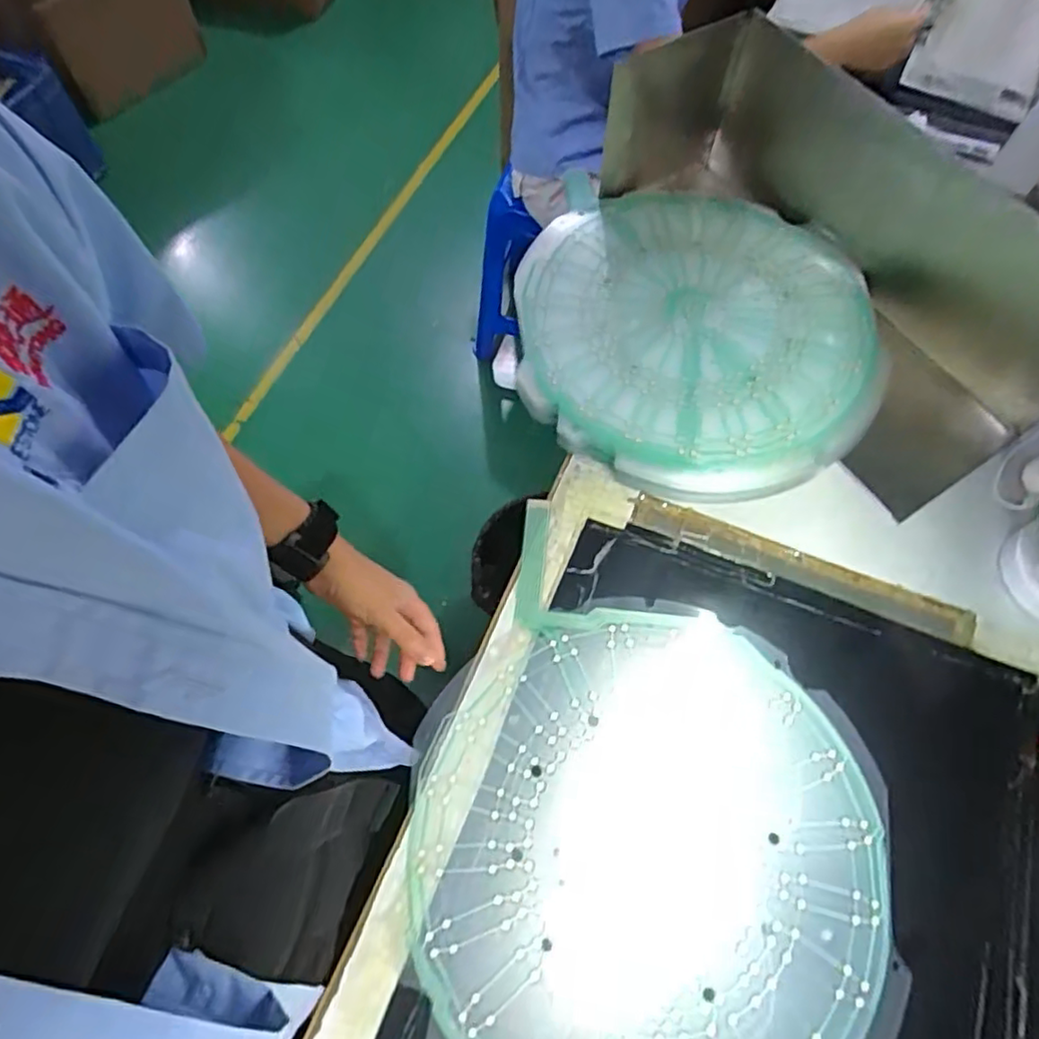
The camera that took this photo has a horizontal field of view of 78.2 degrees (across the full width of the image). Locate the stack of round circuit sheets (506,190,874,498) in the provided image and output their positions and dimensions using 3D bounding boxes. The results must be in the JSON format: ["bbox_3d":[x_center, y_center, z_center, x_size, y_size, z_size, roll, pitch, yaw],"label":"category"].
[{"bbox_3d":[0.175,-0.196,0.653,0.352,0.050,0.368,-2,64,-1],"label":"stack of round circuit sheets"}]

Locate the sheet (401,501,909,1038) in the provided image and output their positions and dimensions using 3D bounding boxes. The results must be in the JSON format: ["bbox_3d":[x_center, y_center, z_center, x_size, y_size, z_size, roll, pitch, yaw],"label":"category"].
[{"bbox_3d":[0.093,0.222,0.475,0.339,0.004,0.398,4,64,1],"label":"sheet"}]

